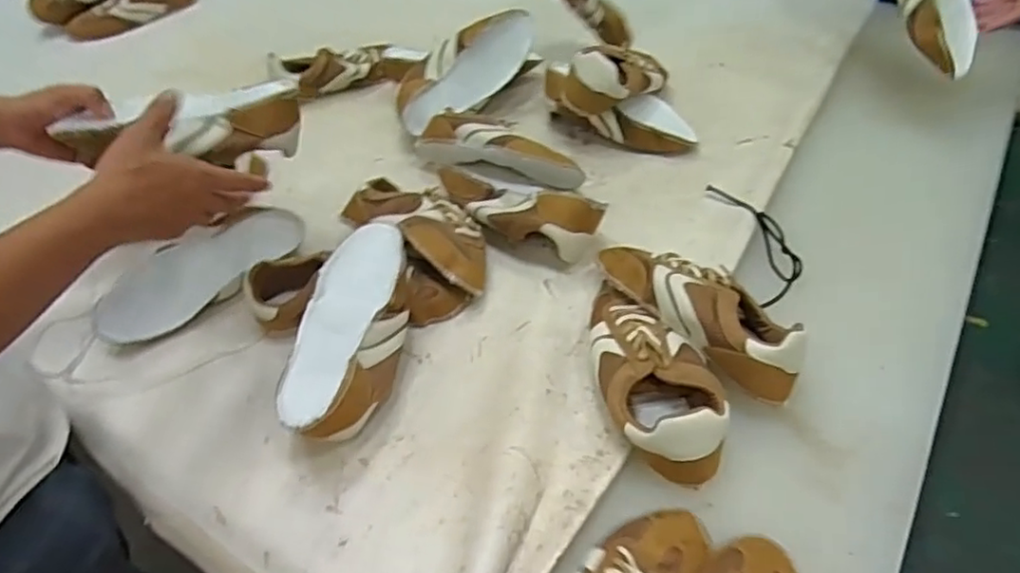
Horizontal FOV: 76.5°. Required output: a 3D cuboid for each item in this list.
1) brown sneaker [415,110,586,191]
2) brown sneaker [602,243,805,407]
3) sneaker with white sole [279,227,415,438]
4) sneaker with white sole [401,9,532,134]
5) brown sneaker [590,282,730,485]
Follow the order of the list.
[{"bbox_3d":[-0.007,-0.188,0.883,0.245,0.068,0.083,21,54,23],"label":"brown sneaker"},{"bbox_3d":[0.188,0.020,0.657,0.093,0.080,0.234,-34,53,-22],"label":"brown sneaker"},{"bbox_3d":[-0.159,0.050,0.672,0.095,0.085,0.247,2,48,9],"label":"sneaker with white sole"},{"bbox_3d":[-0.062,-0.319,0.963,0.249,0.079,0.085,-39,54,-8],"label":"sneaker with white sole"},{"bbox_3d":[0.136,0.078,0.620,0.103,0.069,0.208,-7,48,0],"label":"brown sneaker"}]

